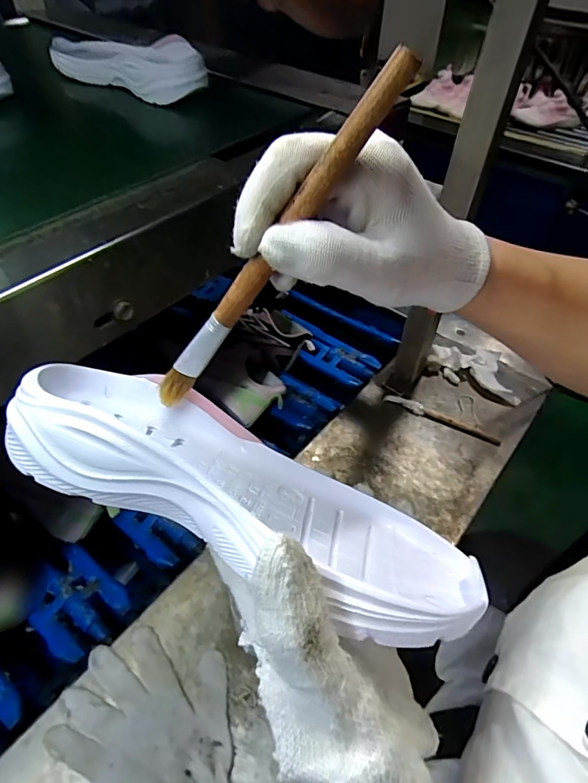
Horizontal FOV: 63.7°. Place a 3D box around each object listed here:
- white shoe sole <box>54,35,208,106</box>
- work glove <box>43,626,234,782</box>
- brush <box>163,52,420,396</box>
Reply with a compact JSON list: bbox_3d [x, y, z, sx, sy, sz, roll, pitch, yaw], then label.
[{"bbox_3d":[-0.203,-0.390,0.555,0.225,0.048,0.060,26,52,19],"label":"white shoe sole"},{"bbox_3d":[-0.119,0.316,0.443,0.200,0.022,0.137,28,53,20],"label":"work glove"},{"bbox_3d":[-0.016,-0.054,0.208,0.012,0.189,0.006,20,41,-31],"label":"brush"}]

